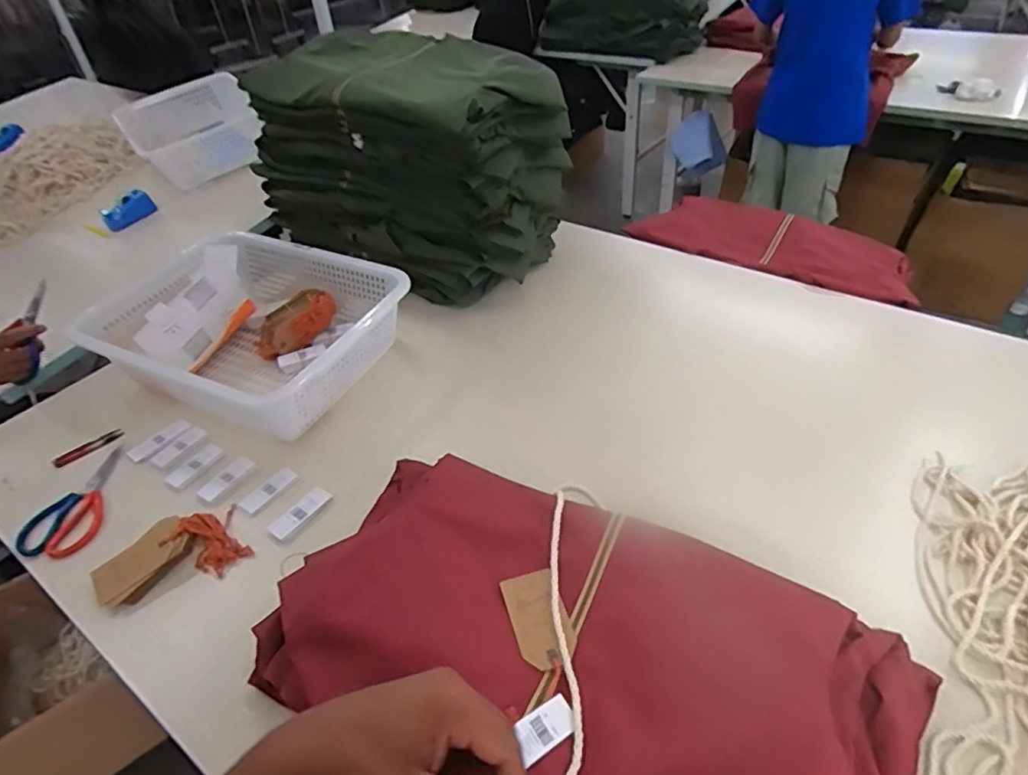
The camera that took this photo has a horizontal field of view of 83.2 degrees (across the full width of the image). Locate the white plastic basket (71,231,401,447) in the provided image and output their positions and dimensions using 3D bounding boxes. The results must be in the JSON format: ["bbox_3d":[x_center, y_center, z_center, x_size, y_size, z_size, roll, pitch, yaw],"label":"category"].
[{"bbox_3d":[-0.446,-0.109,1.006,0.485,0.140,0.360,17,46,22],"label":"white plastic basket"}]

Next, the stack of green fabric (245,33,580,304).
[{"bbox_3d":[-0.213,-0.441,1.165,0.563,0.379,0.324,20,47,25],"label":"stack of green fabric"}]

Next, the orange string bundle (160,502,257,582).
[{"bbox_3d":[-0.395,0.201,0.760,0.094,0.035,0.086,-3,42,2],"label":"orange string bundle"}]

